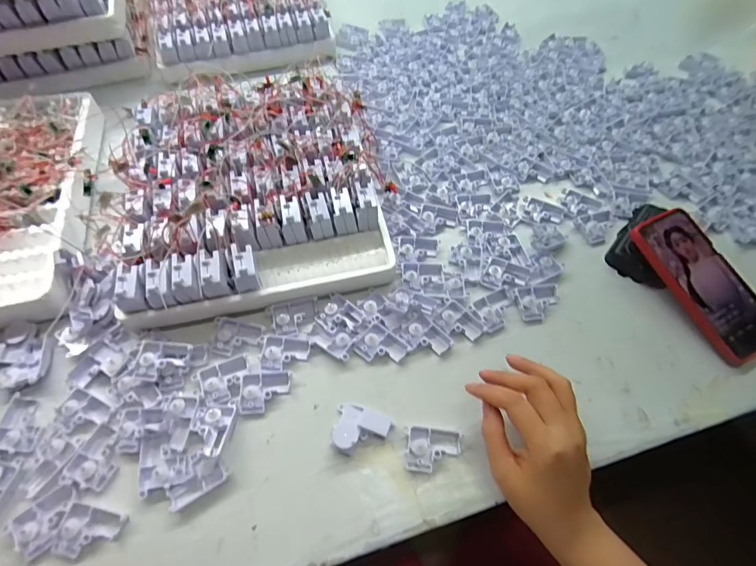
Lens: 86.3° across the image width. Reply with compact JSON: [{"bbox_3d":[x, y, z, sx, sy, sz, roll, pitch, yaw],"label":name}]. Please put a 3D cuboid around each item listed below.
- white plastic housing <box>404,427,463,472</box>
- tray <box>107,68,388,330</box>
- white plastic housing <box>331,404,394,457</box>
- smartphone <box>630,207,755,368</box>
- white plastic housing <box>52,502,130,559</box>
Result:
[{"bbox_3d":[0.048,0.146,0.352,0.048,0.010,0.035,3,58,2],"label":"white plastic housing"},{"bbox_3d":[-0.143,-0.126,0.479,0.289,0.068,0.329,-9,59,-6],"label":"tray"},{"bbox_3d":[-0.016,0.133,0.357,0.049,0.017,0.041,17,60,10],"label":"white plastic housing"},{"bbox_3d":[0.342,-0.003,0.420,0.074,0.013,0.163,-23,72,-12],"label":"smartphone"},{"bbox_3d":[-0.228,0.198,0.318,0.045,0.010,0.034,12,59,7],"label":"white plastic housing"}]

